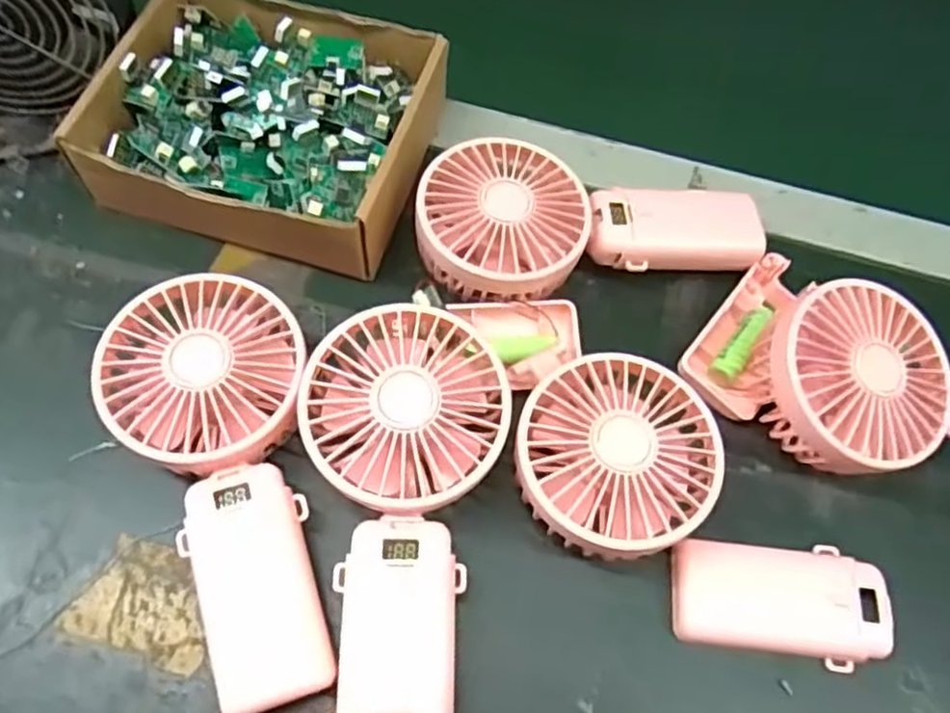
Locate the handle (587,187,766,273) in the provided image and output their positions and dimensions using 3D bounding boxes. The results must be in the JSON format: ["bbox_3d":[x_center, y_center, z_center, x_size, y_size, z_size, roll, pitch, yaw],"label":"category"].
[{"bbox_3d":[0.108,-0.067,0.398,0.094,0.032,0.045,1,64,-3],"label":"handle"}]

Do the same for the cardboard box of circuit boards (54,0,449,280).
[{"bbox_3d":[-0.110,-0.126,0.399,0.173,0.050,0.153,14,64,3],"label":"cardboard box of circuit boards"}]

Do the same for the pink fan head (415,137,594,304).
[{"bbox_3d":[0.014,-0.068,0.377,0.086,0.041,0.086,1,64,-3],"label":"pink fan head"}]

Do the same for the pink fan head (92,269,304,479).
[{"bbox_3d":[-0.121,0.010,0.330,0.082,0.046,0.087,1,64,-3],"label":"pink fan head"}]

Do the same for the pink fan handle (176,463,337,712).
[{"bbox_3d":[-0.090,0.095,0.299,0.048,0.030,0.092,-15,66,-10],"label":"pink fan handle"}]

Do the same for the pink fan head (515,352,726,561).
[{"bbox_3d":[0.062,0.046,0.324,0.084,0.038,0.087,2,61,-3],"label":"pink fan head"}]

